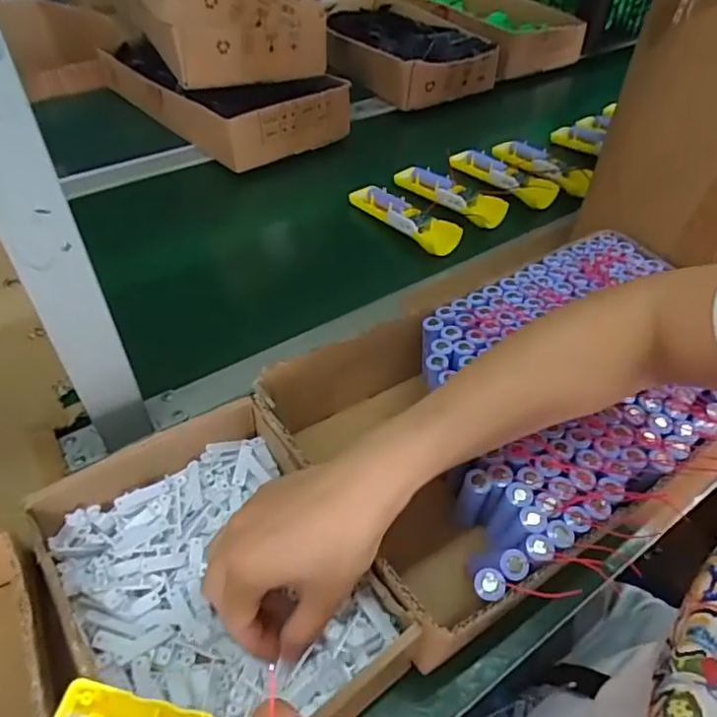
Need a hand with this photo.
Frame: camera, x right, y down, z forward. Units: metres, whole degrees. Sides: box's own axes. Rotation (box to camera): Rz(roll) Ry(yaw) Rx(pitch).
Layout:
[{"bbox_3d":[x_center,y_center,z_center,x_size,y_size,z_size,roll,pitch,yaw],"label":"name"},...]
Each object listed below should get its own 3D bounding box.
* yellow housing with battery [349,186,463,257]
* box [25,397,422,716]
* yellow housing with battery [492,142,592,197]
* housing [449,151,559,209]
[{"bbox_3d":[0.060,-0.179,0.711,0.156,0.032,0.051,35,55,27],"label":"yellow housing with battery"},{"bbox_3d":[-0.094,0.137,0.360,0.166,0.062,0.201,-24,52,-22],"label":"box"},{"bbox_3d":[0.257,-0.274,0.798,0.152,0.026,0.048,35,55,27],"label":"yellow housing with battery"},{"bbox_3d":[0.202,-0.255,0.786,0.054,0.033,0.155,-32,56,-28],"label":"housing"}]

